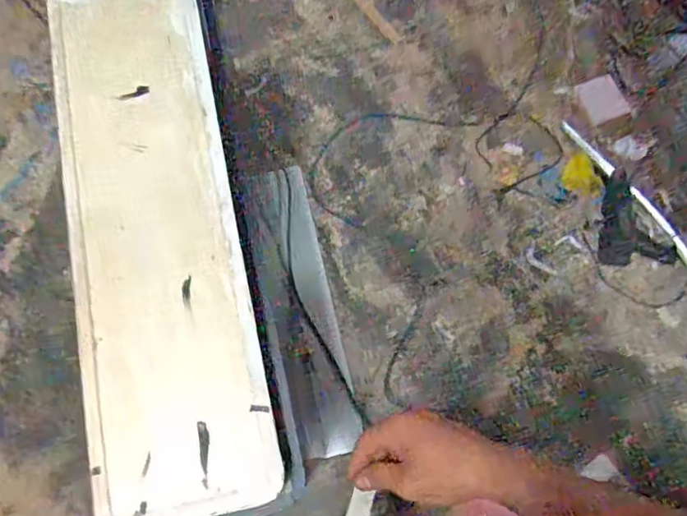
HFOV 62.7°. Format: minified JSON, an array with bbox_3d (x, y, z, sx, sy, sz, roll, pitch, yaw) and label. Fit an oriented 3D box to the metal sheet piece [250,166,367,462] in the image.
[{"bbox_3d":[-0.105,0.115,1.378,0.155,0.018,0.701,-14,75,-4],"label":"metal sheet piece"}]

